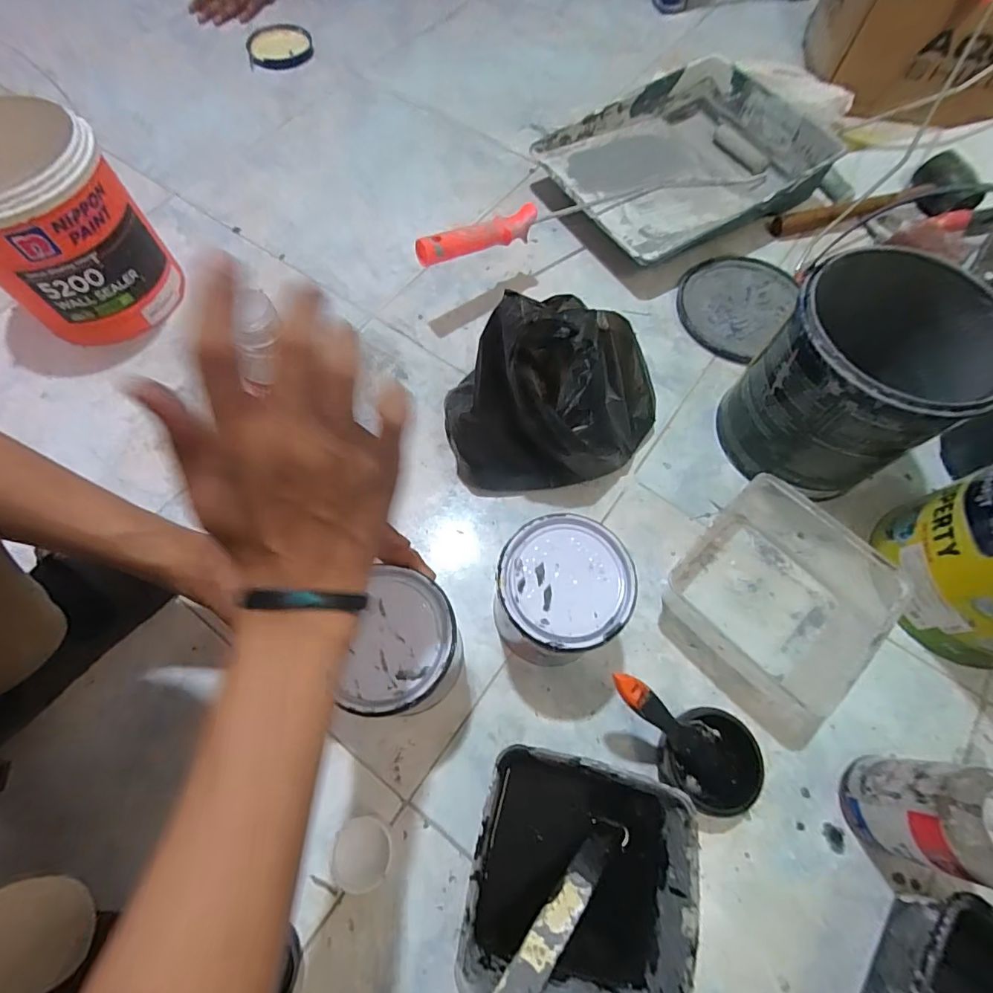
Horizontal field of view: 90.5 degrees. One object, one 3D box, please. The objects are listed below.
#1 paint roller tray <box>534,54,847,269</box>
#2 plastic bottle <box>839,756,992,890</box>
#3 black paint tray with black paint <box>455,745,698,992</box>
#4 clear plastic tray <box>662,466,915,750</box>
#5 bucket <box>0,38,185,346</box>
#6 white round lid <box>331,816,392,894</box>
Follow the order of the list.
[{"bbox_3d":[0.268,-0.481,0.722,0.357,0.085,0.296,-24,69,-11],"label":"paint roller tray"},{"bbox_3d":[0.334,0.239,0.366,0.060,0.167,0.064,0,67,-1],"label":"plastic bottle"},{"bbox_3d":[0.063,0.295,0.385,0.157,0.075,0.159,12,67,4],"label":"black paint tray with black paint"},{"bbox_3d":[0.274,0.108,0.476,0.182,0.074,0.175,40,72,14],"label":"clear plastic tray"},{"bbox_3d":[-0.498,-0.301,0.569,0.165,0.189,0.171,0,67,-1],"label":"bucket"},{"bbox_3d":[-0.110,0.294,0.408,0.047,0.023,0.050,0,67,-1],"label":"white round lid"}]

